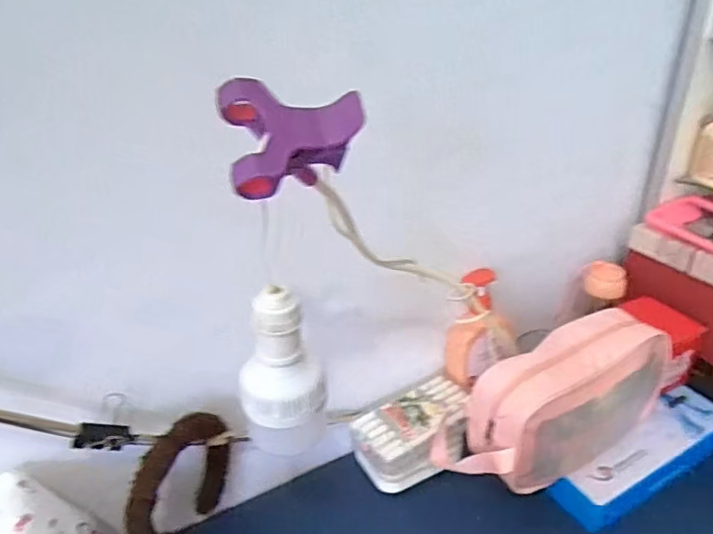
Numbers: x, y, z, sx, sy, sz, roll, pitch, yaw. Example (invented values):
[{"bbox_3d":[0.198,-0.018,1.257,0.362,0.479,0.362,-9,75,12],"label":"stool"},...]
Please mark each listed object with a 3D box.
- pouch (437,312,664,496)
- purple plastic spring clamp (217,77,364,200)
[{"bbox_3d":[0.255,0.164,0.685,0.303,0.152,0.104,-11,29,-16],"label":"pouch"},{"bbox_3d":[-0.042,-0.082,0.354,0.086,0.061,0.052,-5,28,-6],"label":"purple plastic spring clamp"}]

